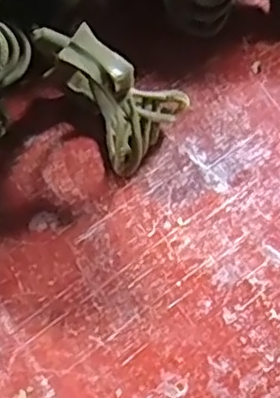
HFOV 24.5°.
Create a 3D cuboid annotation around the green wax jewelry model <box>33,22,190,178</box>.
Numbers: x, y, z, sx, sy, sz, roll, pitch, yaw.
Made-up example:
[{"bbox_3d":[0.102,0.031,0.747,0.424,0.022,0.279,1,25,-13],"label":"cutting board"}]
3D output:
[{"bbox_3d":[-0.006,-0.030,0.167,0.026,0.009,0.042,-47,118,-14],"label":"green wax jewelry model"}]

